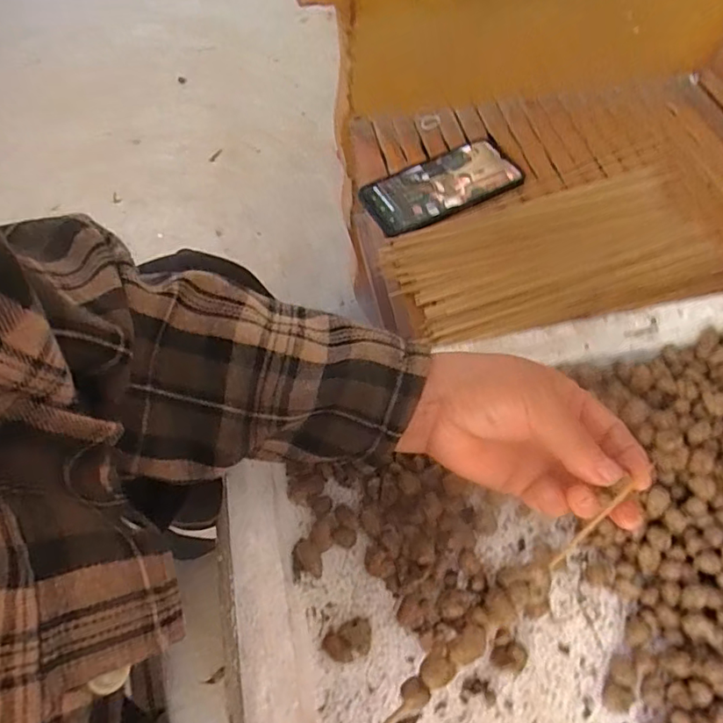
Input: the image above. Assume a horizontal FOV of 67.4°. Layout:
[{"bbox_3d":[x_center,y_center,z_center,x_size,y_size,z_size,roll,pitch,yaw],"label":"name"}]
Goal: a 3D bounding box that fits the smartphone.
[{"bbox_3d":[0.085,-0.183,0.560,0.161,0.013,0.076,-26,61,-11],"label":"smartphone"}]

